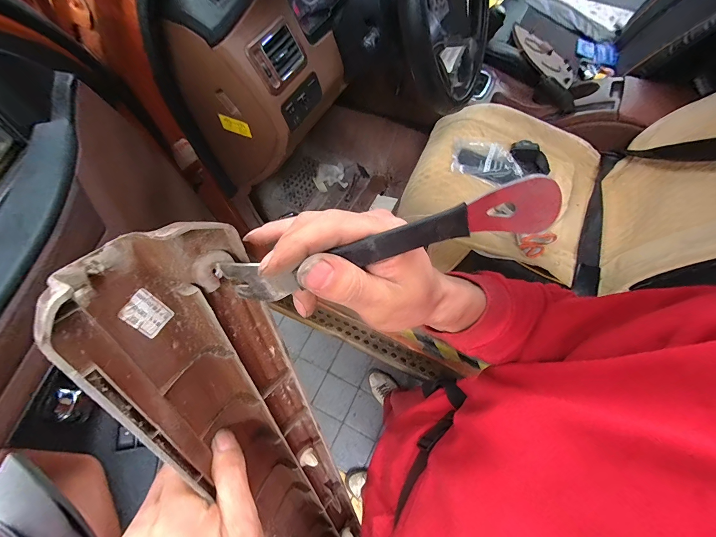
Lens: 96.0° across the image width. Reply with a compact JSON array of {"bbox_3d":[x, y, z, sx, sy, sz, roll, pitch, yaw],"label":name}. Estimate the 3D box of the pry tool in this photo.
[{"bbox_3d":[0.017,-0.014,0.183,0.183,0.030,0.021,-16,67,2],"label":"pry tool"}]

